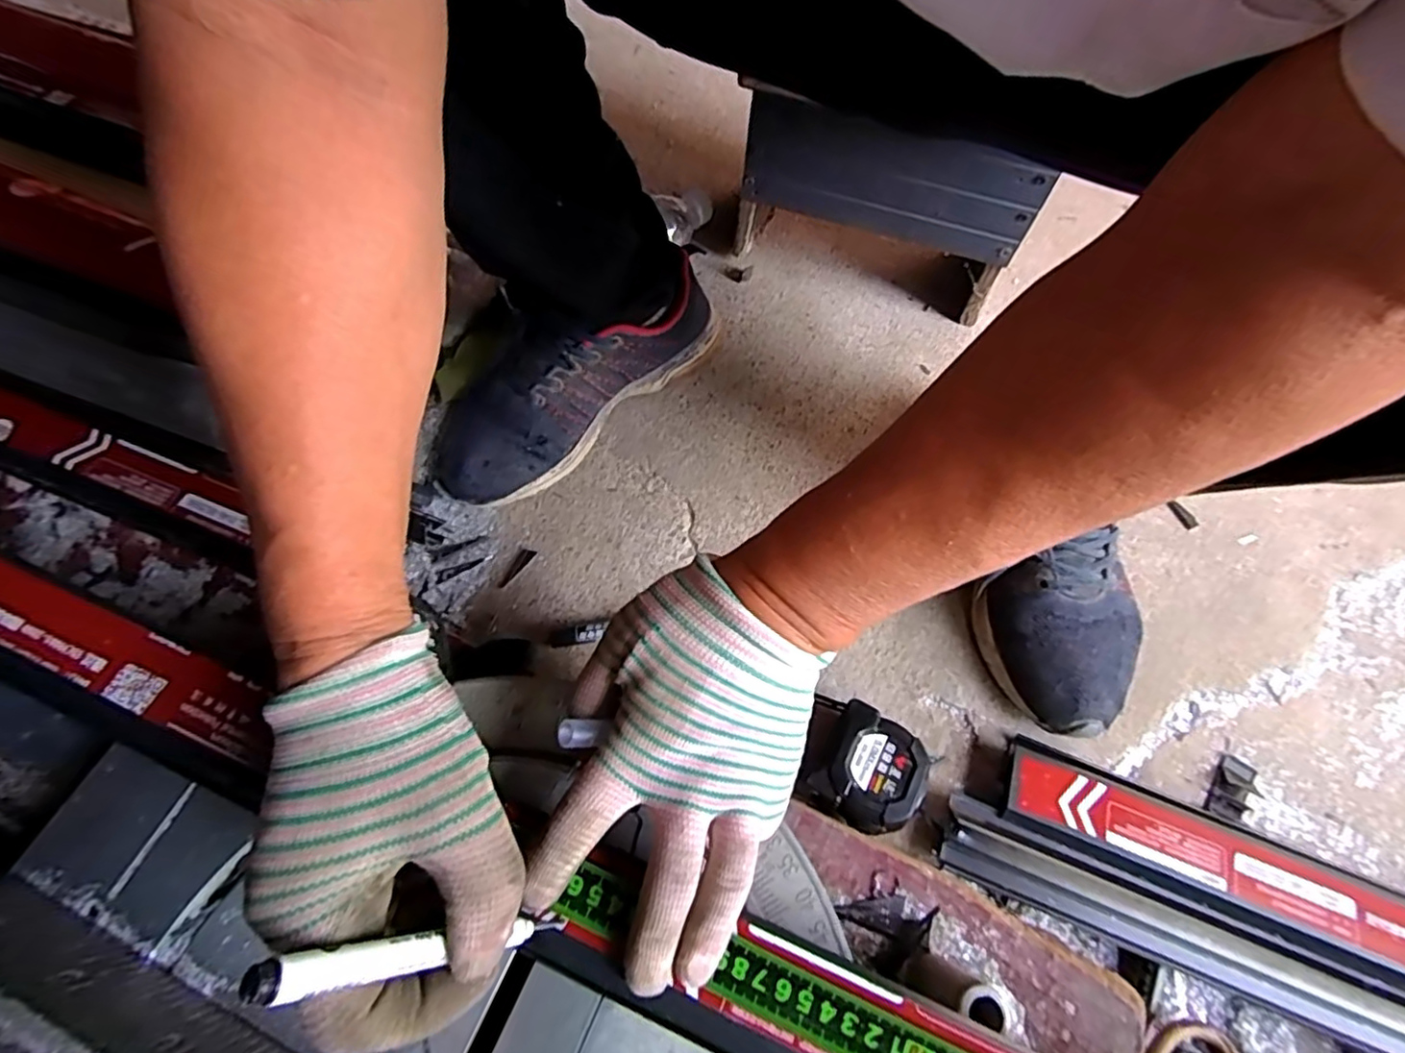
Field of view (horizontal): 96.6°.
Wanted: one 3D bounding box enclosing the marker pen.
[{"bbox_3d":[-0.095,0.152,0.226,0.010,0.128,0.012,-15,61,25],"label":"marker pen"}]

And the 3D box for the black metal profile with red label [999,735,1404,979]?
[{"bbox_3d":[0.450,0.257,0.378,0.527,0.034,0.055,21,64,7],"label":"black metal profile with red label"}]

